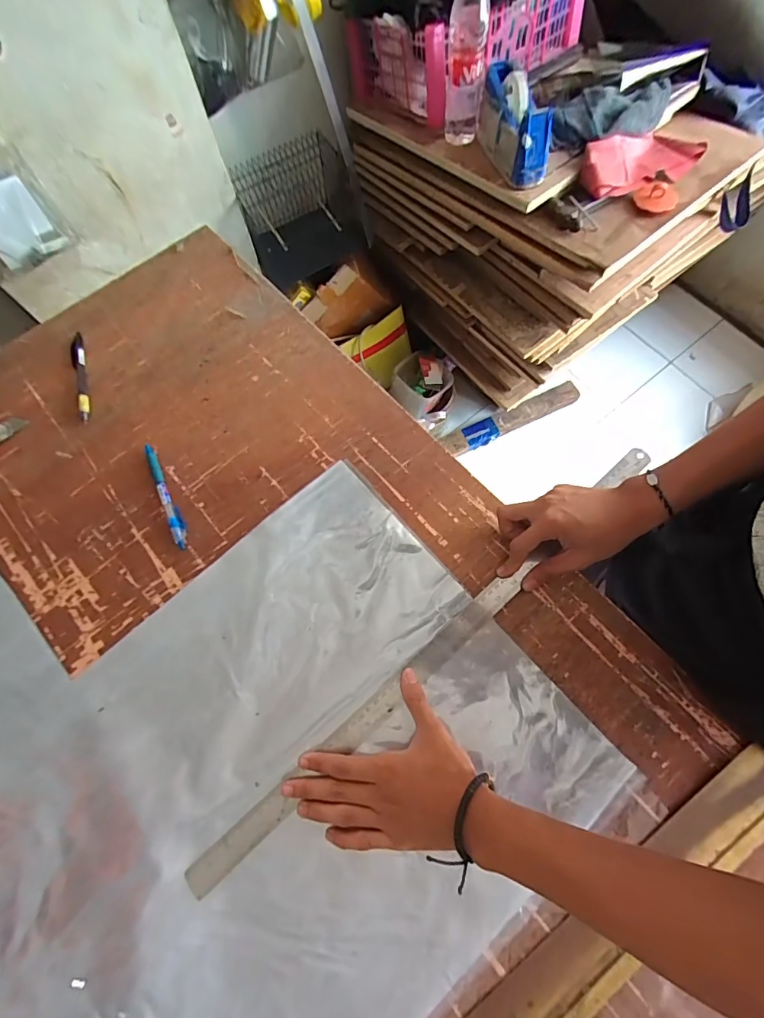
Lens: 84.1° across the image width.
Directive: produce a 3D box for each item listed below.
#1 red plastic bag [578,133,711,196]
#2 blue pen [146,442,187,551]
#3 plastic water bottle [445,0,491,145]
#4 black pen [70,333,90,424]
[{"bbox_3d":[0.480,-0.643,0.773,0.244,0.045,0.098,-26,73,-6],"label":"red plastic bag"},{"bbox_3d":[-0.251,-0.018,0.494,0.015,0.009,0.138,-25,73,-6],"label":"blue pen"},{"bbox_3d":[0.151,-0.800,0.749,0.067,0.239,0.072,10,72,5],"label":"plastic water bottle"},{"bbox_3d":[-0.388,-0.171,0.544,0.017,0.009,0.137,-19,72,-4],"label":"black pen"}]

